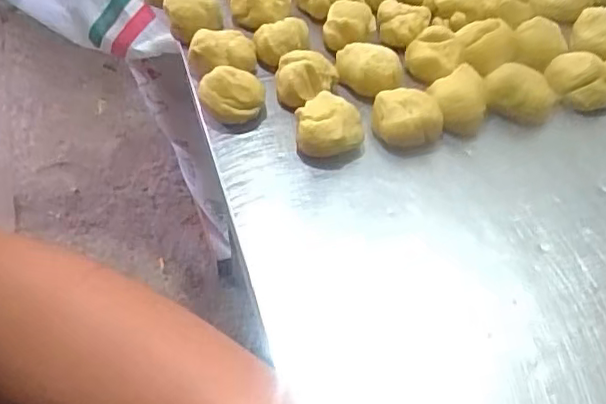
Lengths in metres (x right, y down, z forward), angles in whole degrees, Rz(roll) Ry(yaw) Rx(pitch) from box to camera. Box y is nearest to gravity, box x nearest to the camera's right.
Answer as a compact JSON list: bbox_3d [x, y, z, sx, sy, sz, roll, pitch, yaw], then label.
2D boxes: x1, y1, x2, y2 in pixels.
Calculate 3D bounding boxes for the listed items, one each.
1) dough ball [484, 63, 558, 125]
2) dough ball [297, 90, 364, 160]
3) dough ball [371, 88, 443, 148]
[{"bbox_3d":[0.151,-0.074,0.432,0.051,0.033,0.034,15,49,9],"label":"dough ball"},{"bbox_3d":[0.017,-0.050,0.407,0.043,0.030,0.035,-1,49,-5],"label":"dough ball"},{"bbox_3d":[0.069,-0.055,0.414,0.045,0.029,0.032,11,48,7],"label":"dough ball"}]

